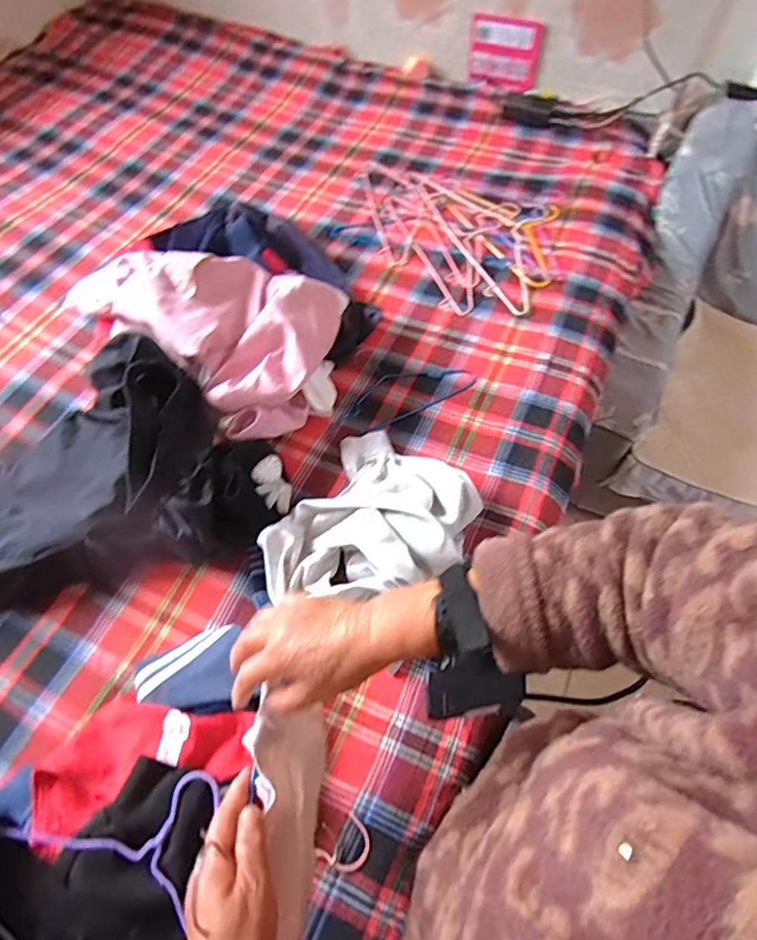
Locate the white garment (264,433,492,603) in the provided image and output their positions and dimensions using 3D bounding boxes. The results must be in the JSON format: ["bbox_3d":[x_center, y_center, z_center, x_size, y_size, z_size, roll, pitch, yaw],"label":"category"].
[{"bbox_3d":[-0.003,0.077,0.788,0.237,0.101,0.296,27,64,13],"label":"white garment"}]

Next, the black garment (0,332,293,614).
[{"bbox_3d":[-0.398,-0.013,0.811,0.486,0.144,0.349,-10,62,-6],"label":"black garment"}]

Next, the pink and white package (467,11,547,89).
[{"bbox_3d":[0.324,-1.075,1.395,0.180,0.138,0.029,13,60,7],"label":"pink and white package"}]

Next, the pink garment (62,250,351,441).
[{"bbox_3d":[-0.261,-0.267,0.907,0.428,0.145,0.303,39,67,18],"label":"pink garment"}]

